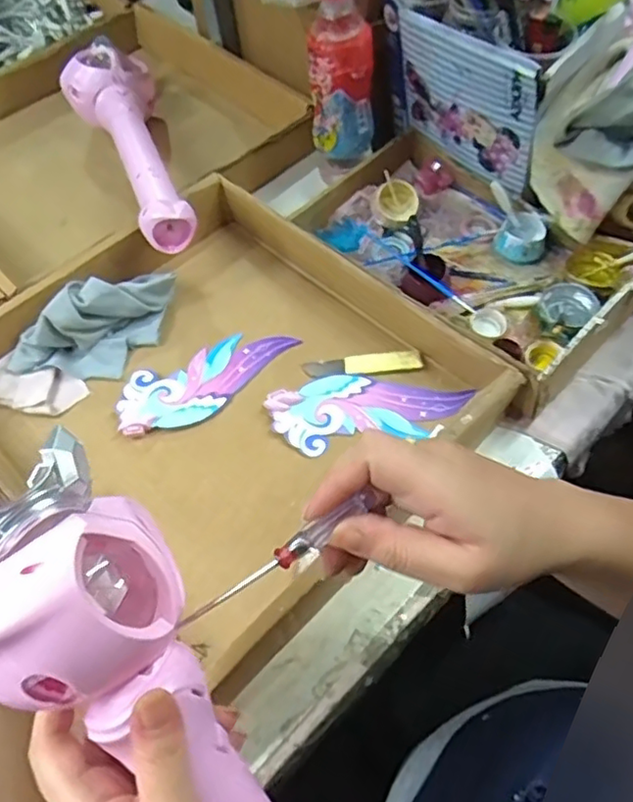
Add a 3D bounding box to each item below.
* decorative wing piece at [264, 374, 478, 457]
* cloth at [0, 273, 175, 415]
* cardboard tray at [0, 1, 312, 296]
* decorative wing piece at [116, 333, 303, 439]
[{"bbox_3d":[0.046,0.002,0.529,0.167,0.013,0.066,-11,58,-4],"label":"decorative wing piece"},{"bbox_3d":[-0.212,-0.056,0.561,0.194,0.053,0.074,-35,63,-17],"label":"cloth"},{"bbox_3d":[-0.249,-0.296,0.707,0.376,0.070,0.389,-39,64,-19],"label":"cardboard tray"},{"bbox_3d":[-0.096,-0.020,0.556,0.166,0.007,0.071,-23,60,-15],"label":"decorative wing piece"}]

